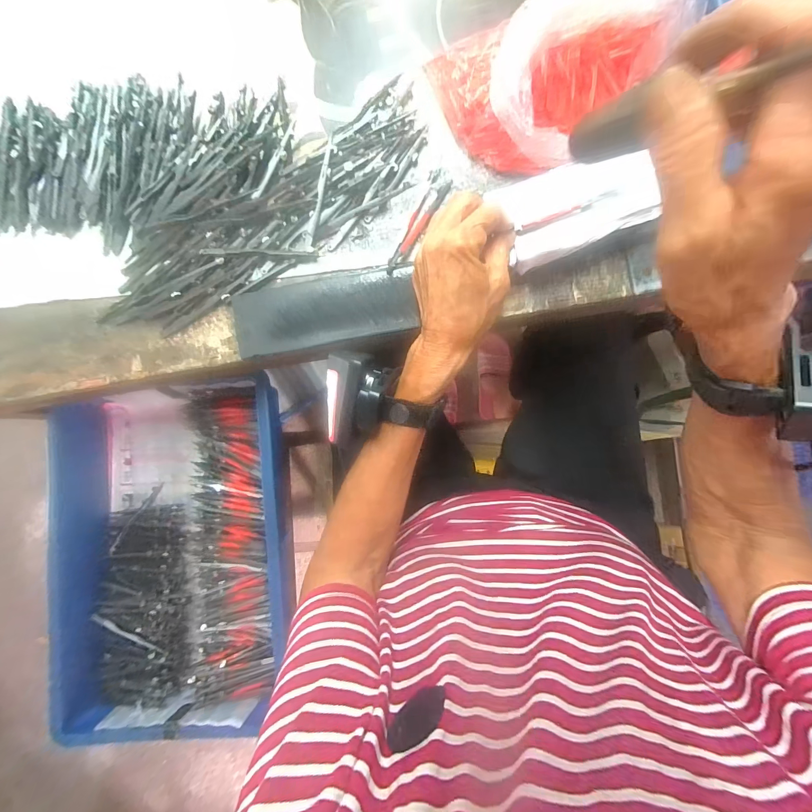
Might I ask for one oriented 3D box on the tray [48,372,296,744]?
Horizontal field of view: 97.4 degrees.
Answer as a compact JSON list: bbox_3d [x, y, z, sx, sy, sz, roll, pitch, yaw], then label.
[{"bbox_3d":[-0.293,0.178,0.464,0.282,0.085,0.396,-5,87,4],"label":"tray"}]

